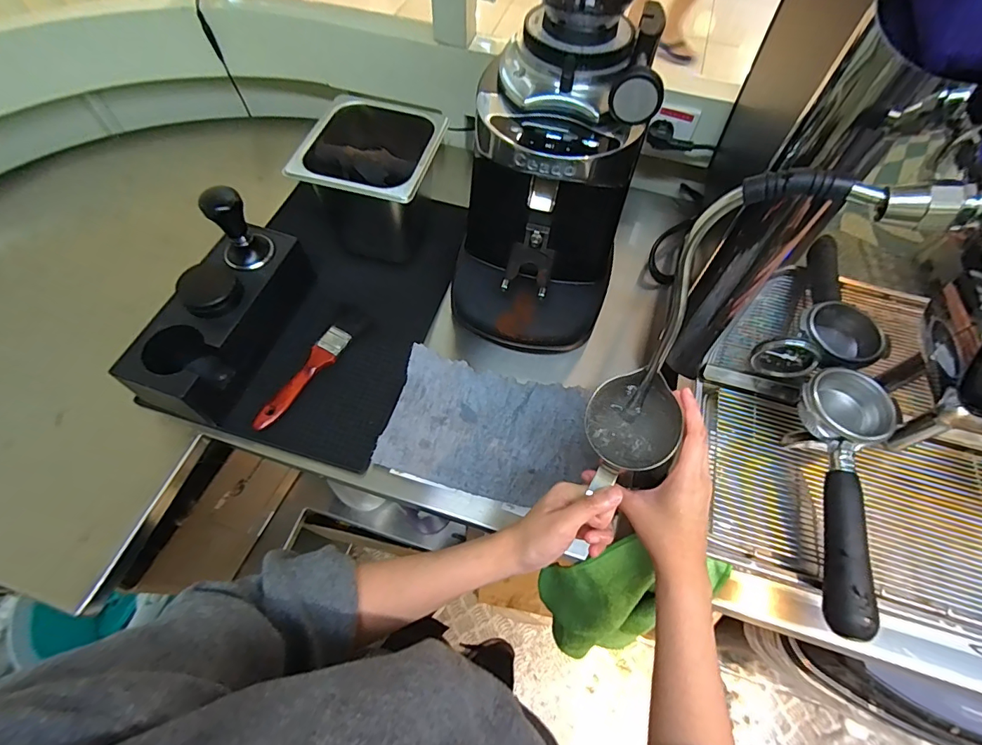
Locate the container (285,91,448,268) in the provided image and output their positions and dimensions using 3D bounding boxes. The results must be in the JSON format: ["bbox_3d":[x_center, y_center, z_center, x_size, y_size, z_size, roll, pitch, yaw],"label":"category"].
[{"bbox_3d":[-0.152,-0.259,0.645,0.161,0.156,0.188,10,62,3],"label":"container"}]

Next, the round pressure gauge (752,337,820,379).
[{"bbox_3d":[0.272,-0.017,0.425,0.052,0.041,0.024,14,43,12],"label":"round pressure gauge"}]

